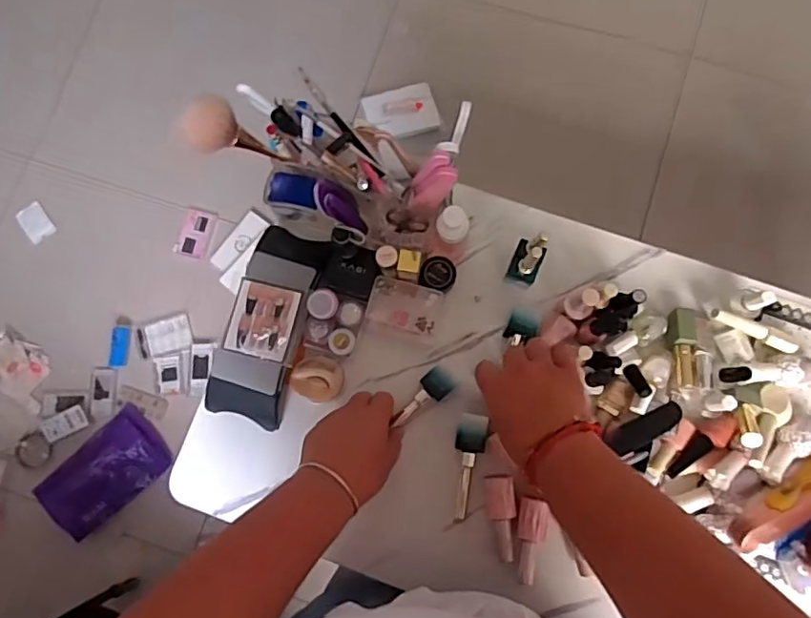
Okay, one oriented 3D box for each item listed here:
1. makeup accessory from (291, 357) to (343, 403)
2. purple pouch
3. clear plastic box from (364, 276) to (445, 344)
[{"bbox_3d":[-0.097,0.077,0.630,0.054,0.017,0.048,9,81,4],"label":"makeup accessory"},{"bbox_3d":[-0.712,0.385,1.353,0.296,0.053,0.179,-43,81,-5],"label":"purple pouch"},{"bbox_3d":[-0.001,0.000,0.634,0.078,0.024,0.056,15,82,5],"label":"clear plastic box"}]

